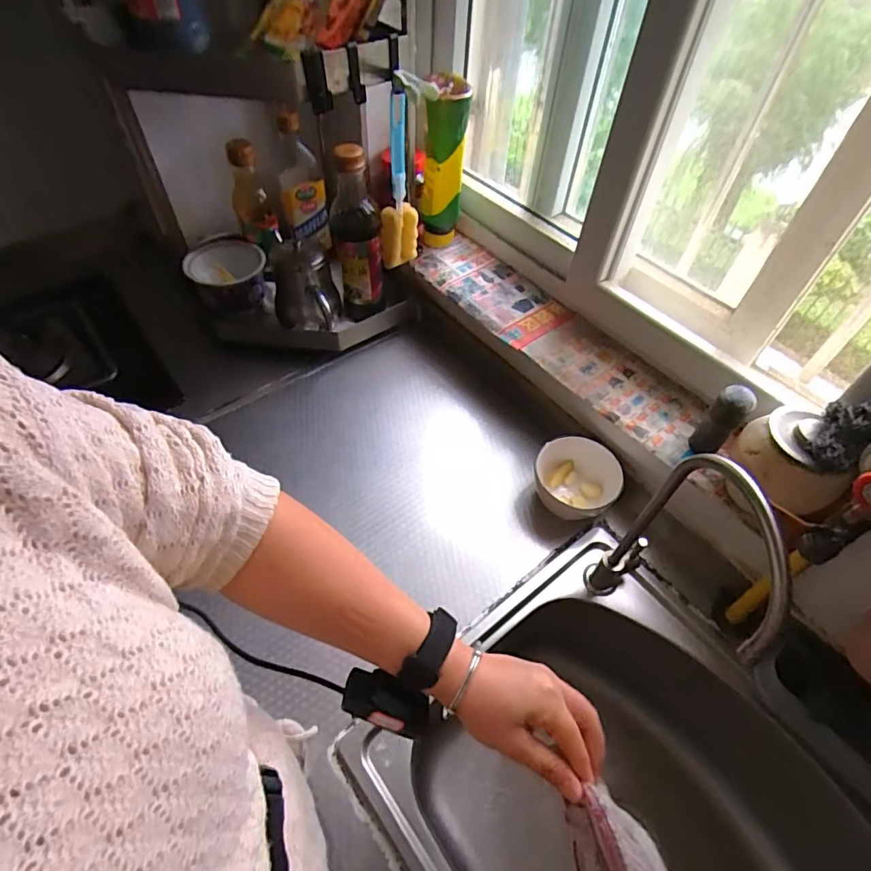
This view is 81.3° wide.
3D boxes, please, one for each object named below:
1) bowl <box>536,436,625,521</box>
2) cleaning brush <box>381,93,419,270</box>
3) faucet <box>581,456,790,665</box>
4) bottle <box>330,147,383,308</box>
[{"bbox_3d":[0.190,0.060,0.687,0.108,0.060,0.097,34,59,21],"label":"bowl"},{"bbox_3d":[-0.051,-0.338,0.699,0.052,0.221,0.053,-7,54,-8],"label":"cleaning brush"},{"bbox_3d":[0.215,0.138,0.483,0.054,0.312,0.157,8,53,3],"label":"faucet"},{"bbox_3d":[-0.123,-0.322,0.777,0.071,0.230,0.079,-7,54,-8],"label":"bottle"}]

